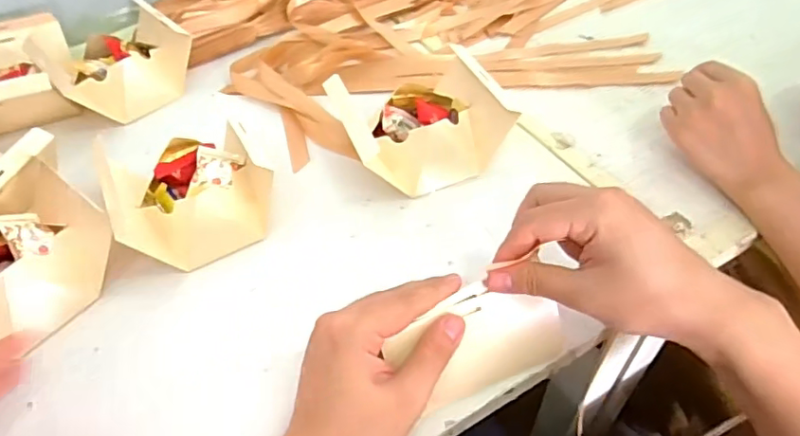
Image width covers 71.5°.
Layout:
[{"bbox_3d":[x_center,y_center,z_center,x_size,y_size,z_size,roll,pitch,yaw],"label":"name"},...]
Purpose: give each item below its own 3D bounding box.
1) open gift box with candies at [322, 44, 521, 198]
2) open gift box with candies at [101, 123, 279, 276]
[{"bbox_3d":[0.020,-0.094,0.544,0.154,0.065,0.125,-22,52,-14],"label":"open gift box with candies"},{"bbox_3d":[-0.190,-0.031,0.505,0.129,0.075,0.131,-21,50,-14],"label":"open gift box with candies"}]

